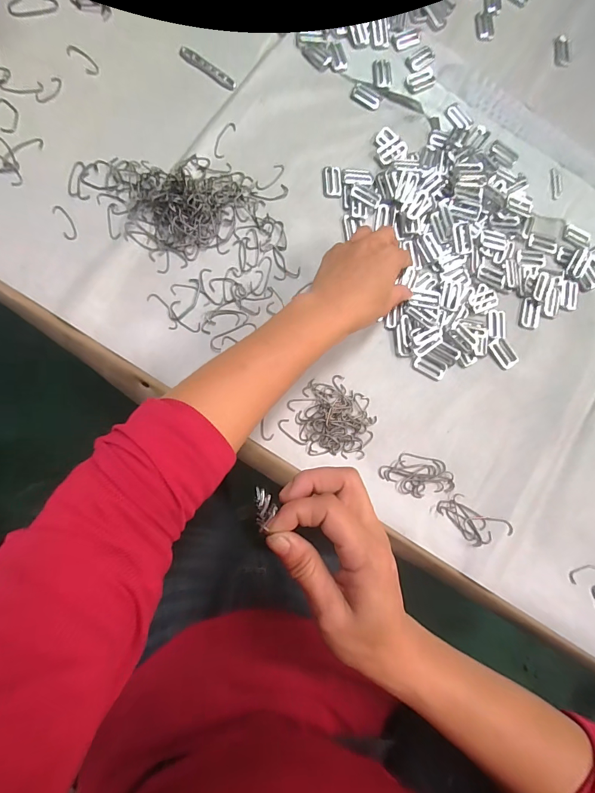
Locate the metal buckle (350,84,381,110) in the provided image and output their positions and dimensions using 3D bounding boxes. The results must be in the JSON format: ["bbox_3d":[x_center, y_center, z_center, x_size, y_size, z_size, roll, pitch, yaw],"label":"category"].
[{"bbox_3d":[0.076,-0.329,0.402,0.034,0.004,0.021,31,82,-2],"label":"metal buckle"}]

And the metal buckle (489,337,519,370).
[{"bbox_3d":[0.216,-0.045,0.385,0.020,0.005,0.032,-31,88,-8],"label":"metal buckle"}]

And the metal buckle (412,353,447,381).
[{"bbox_3d":[0.136,-0.030,0.377,0.034,0.005,0.017,24,82,-3],"label":"metal buckle"}]

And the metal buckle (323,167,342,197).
[{"bbox_3d":[0.037,-0.228,0.388,0.018,0.004,0.034,-2,84,-6],"label":"metal buckle"}]

